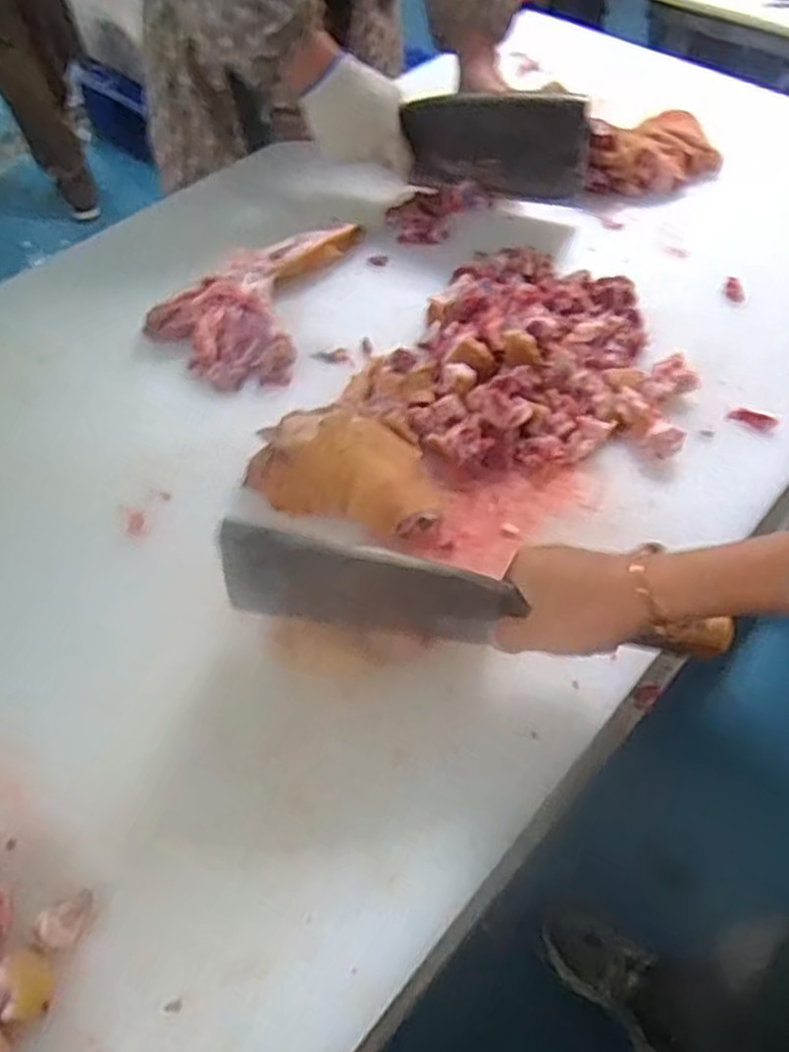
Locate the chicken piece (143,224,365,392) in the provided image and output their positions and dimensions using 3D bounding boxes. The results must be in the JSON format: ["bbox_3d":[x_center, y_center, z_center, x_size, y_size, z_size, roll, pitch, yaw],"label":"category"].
[{"bbox_3d":[-0.145,-0.254,0.818,0.155,0.035,0.266,19,55,9],"label":"chicken piece"}]

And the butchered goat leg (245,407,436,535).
[{"bbox_3d":[-0.040,-0.054,0.672,0.167,0.048,0.115,11,54,3],"label":"butchered goat leg"}]

